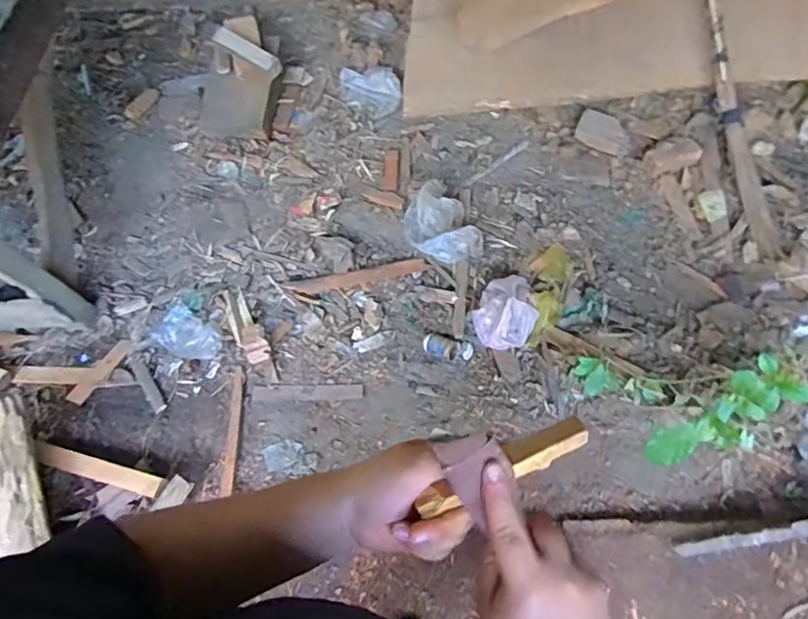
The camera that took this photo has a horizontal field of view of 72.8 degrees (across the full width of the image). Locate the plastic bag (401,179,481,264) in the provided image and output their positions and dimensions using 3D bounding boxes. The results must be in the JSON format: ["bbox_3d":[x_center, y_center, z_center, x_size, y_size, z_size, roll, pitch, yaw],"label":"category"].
[{"bbox_3d":[0.122,-0.269,1.790,0.208,0.095,0.291,-36,67,-14],"label":"plastic bag"}]

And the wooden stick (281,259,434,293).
[{"bbox_3d":[-0.149,-0.104,1.797,0.458,0.020,0.069,-13,64,-4],"label":"wooden stick"}]

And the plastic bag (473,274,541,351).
[{"bbox_3d":[0.309,0.004,1.640,0.178,0.092,0.233,21,67,13],"label":"plastic bag"}]

